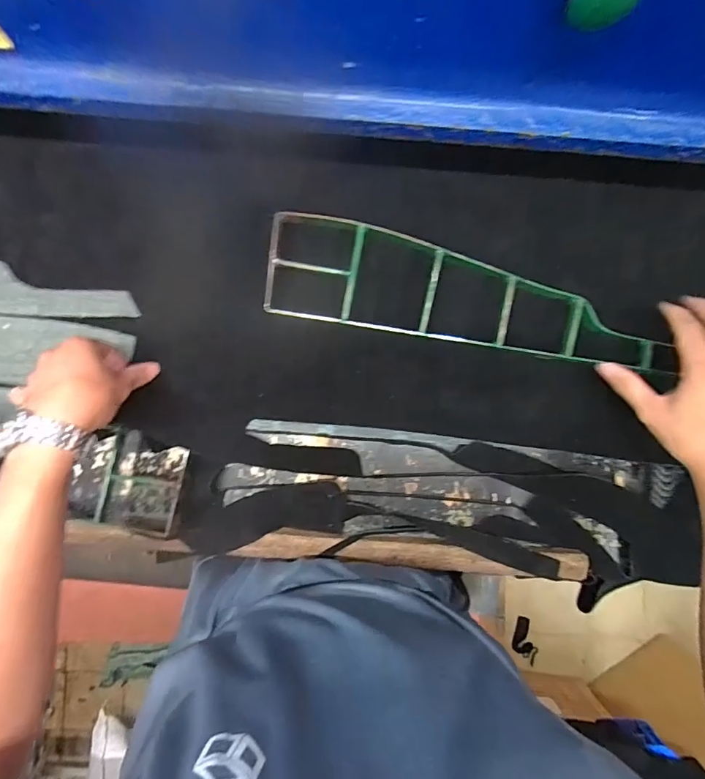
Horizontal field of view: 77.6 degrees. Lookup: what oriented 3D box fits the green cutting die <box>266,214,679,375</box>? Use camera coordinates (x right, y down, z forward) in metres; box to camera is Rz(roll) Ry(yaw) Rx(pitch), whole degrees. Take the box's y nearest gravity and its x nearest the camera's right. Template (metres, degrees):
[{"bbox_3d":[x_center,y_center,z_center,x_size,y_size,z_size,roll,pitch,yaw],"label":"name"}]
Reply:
[{"bbox_3d":[0.121,-0.087,0.462,0.426,0.022,0.110,15,95,1],"label":"green cutting die"}]

